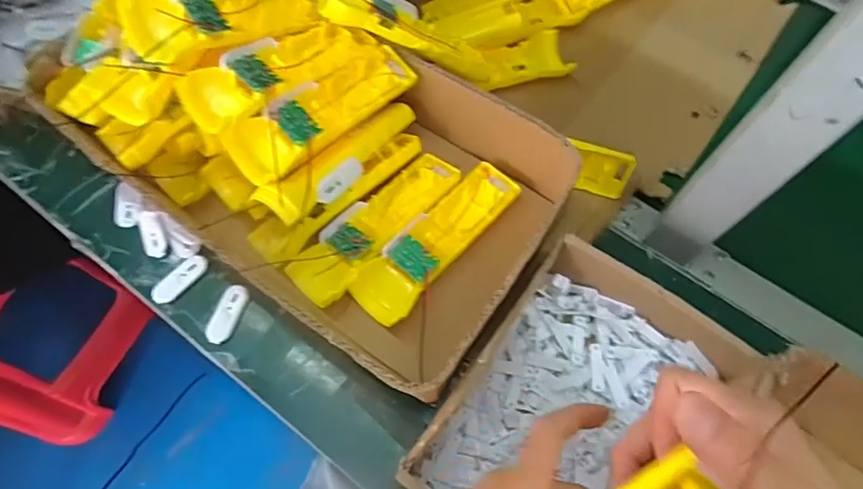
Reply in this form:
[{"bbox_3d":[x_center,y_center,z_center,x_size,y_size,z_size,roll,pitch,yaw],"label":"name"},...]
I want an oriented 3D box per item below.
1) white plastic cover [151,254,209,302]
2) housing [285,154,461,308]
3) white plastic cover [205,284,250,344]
[{"bbox_3d":[-0.216,0.030,0.446,0.017,0.007,0.051,42,70,17],"label":"white plastic cover"},{"bbox_3d":[-0.046,-0.019,0.428,0.050,0.018,0.161,42,71,17],"label":"housing"},{"bbox_3d":[-0.172,0.058,0.436,0.022,0.006,0.051,20,66,8],"label":"white plastic cover"}]

